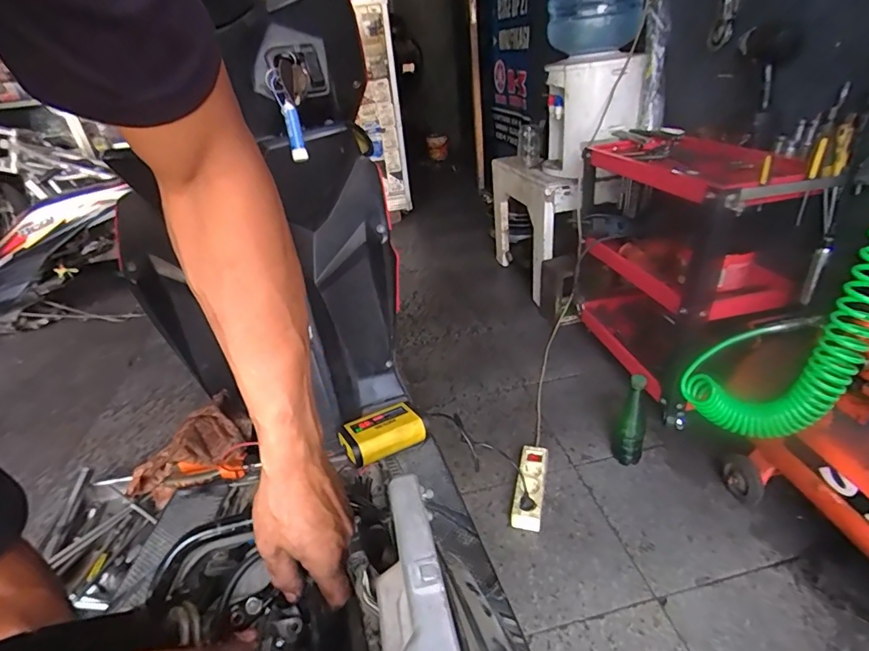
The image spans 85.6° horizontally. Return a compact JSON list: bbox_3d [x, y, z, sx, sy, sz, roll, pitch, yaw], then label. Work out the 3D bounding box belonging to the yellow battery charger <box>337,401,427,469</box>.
[{"bbox_3d":[-0.082,0.164,0.729,0.125,0.035,0.078,-22,35,-25],"label":"yellow battery charger"}]

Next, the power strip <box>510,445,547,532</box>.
[{"bbox_3d":[0.201,0.339,0.988,0.057,0.041,0.205,4,33,17],"label":"power strip"}]

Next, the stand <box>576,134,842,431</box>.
[{"bbox_3d":[0.568,-0.118,1.134,0.241,0.550,0.501,-11,31,-7],"label":"stand"}]

